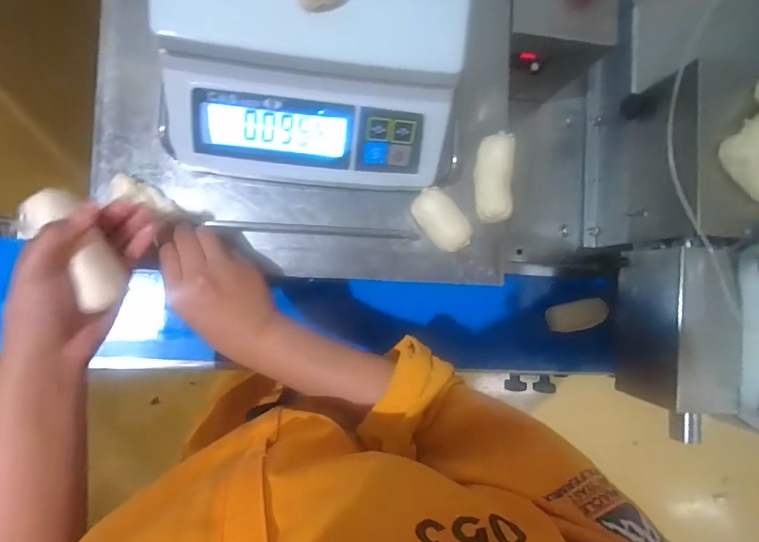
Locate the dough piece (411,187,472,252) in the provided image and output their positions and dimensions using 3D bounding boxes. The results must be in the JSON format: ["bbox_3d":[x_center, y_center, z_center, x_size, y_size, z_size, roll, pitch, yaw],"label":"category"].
[{"bbox_3d":[0.064,-0.051,0.435,0.035,0.027,0.069,-43,94,-8],"label":"dough piece"}]

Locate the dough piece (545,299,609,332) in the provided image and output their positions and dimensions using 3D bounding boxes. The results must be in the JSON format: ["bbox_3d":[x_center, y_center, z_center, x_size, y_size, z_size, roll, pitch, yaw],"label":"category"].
[{"bbox_3d":[0.307,0.068,0.657,0.086,0.028,0.046,-11,97,19],"label":"dough piece"}]

